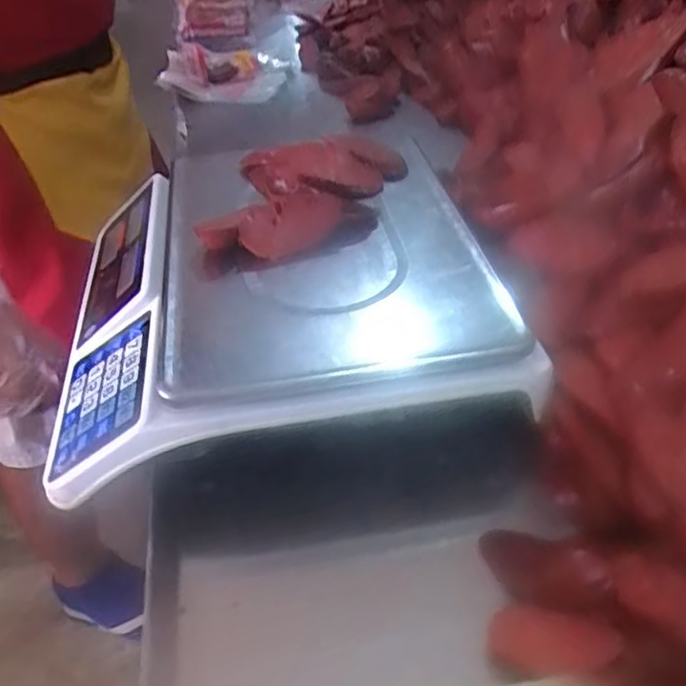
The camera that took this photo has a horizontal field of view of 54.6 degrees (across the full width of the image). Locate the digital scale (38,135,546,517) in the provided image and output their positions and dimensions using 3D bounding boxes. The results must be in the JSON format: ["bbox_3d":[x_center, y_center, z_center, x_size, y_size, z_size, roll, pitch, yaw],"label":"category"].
[{"bbox_3d":[-0.059,-0.055,0.518,0.316,0.093,0.325,-11,41,-5],"label":"digital scale"}]

